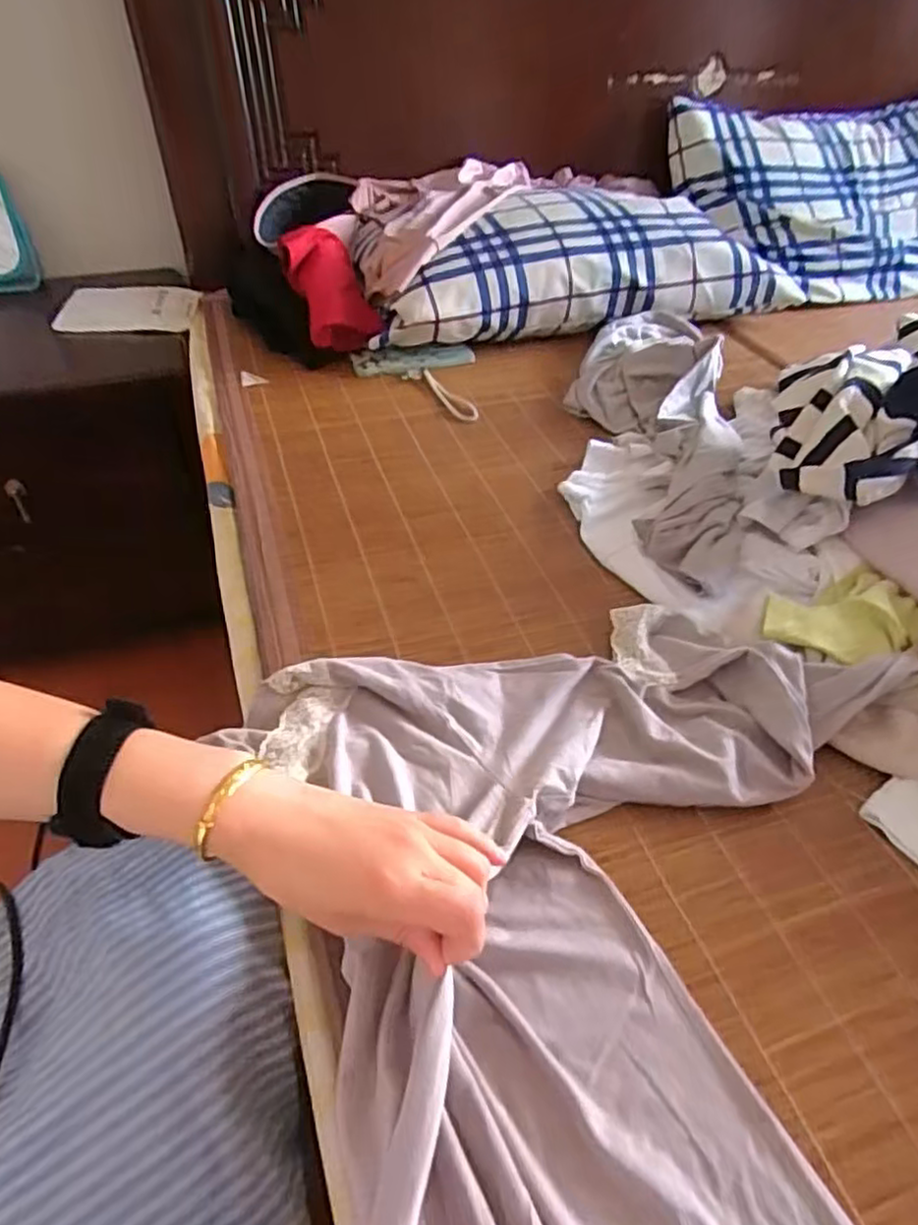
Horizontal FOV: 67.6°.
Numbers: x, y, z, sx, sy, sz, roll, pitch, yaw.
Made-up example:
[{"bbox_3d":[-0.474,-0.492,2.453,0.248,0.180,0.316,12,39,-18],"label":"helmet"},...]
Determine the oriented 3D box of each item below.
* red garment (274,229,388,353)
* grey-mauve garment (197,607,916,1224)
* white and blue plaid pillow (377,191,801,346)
[{"bbox_3d":[-0.172,-0.434,0.917,0.095,0.053,0.173,-20,82,-20],"label":"red garment"},{"bbox_3d":[0.113,0.188,0.356,0.400,0.059,0.512,-12,46,-13],"label":"grey-mauve garment"},{"bbox_3d":[0.186,-0.494,0.991,0.619,0.158,0.188,-15,46,-16],"label":"white and blue plaid pillow"}]

